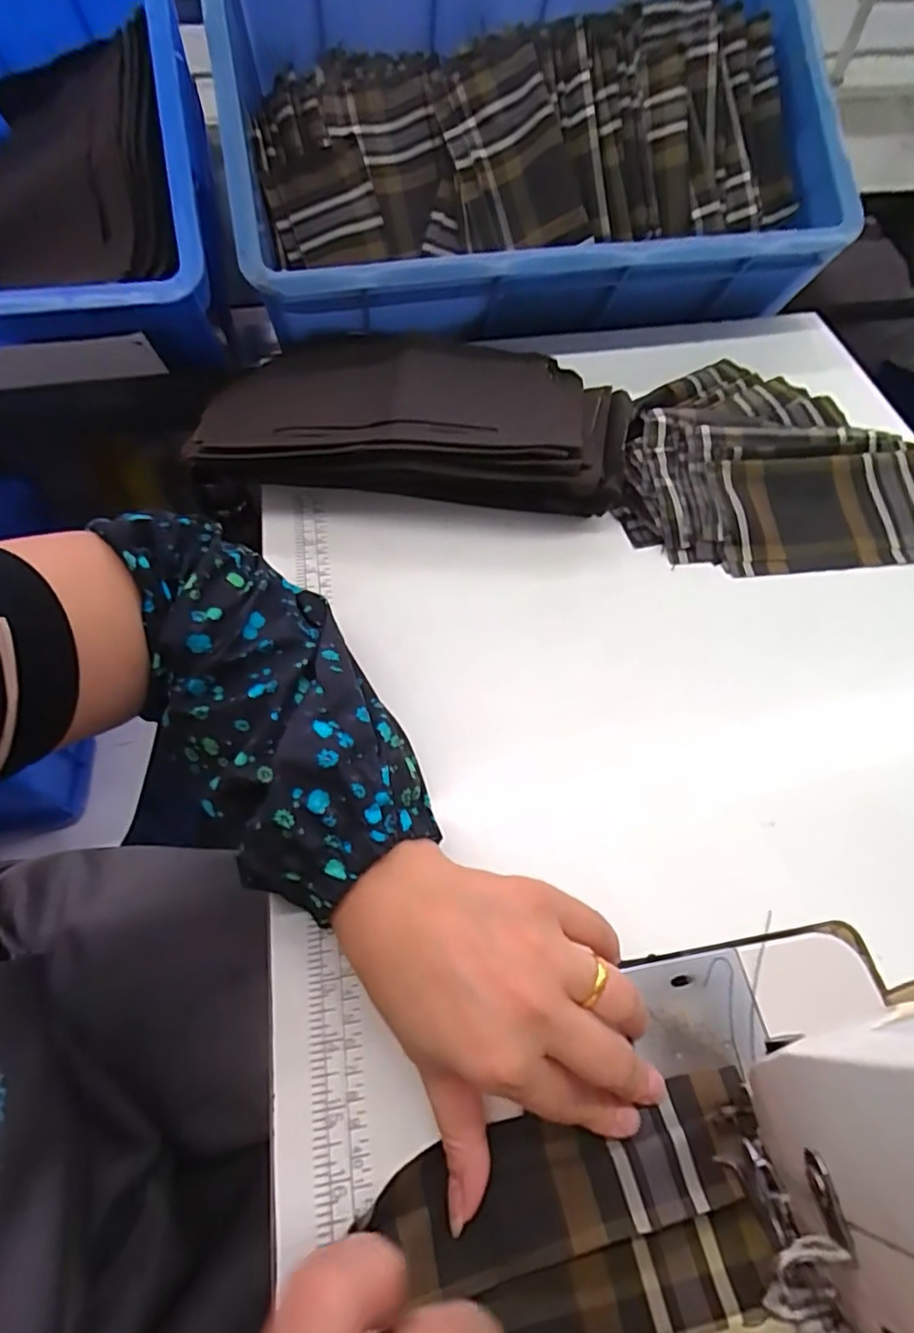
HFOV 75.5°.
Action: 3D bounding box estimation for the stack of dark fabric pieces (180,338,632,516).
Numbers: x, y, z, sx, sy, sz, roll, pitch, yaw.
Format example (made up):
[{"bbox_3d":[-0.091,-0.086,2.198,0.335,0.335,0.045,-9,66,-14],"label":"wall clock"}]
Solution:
[{"bbox_3d":[-0.032,-0.198,0.456,0.307,0.054,0.178,1,60,-1],"label":"stack of dark fabric pieces"}]

